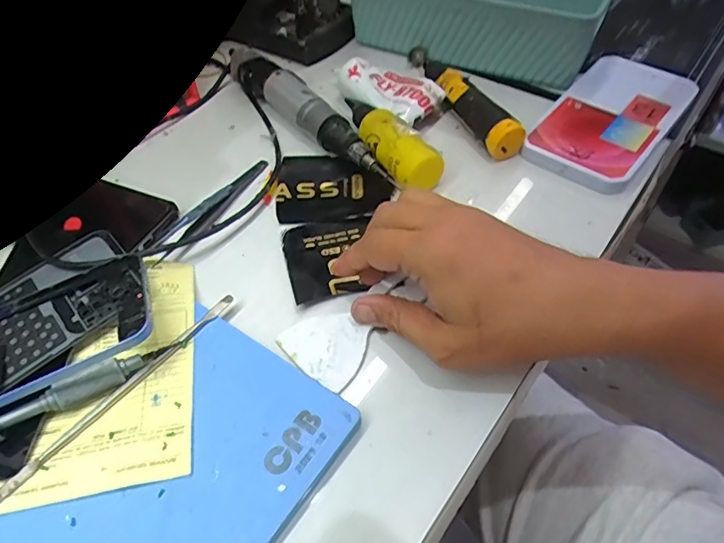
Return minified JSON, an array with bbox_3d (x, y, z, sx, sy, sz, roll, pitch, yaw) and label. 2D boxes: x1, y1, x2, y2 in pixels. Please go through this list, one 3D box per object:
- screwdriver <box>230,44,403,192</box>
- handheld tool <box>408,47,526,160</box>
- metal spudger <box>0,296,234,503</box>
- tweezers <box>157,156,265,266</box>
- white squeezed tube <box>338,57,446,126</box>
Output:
[{"bbox_3d":[-0.047,-0.142,0.454,0.032,0.033,0.216,-37,59,-24],"label":"screwdriver"},{"bbox_3d":[0.090,-0.154,0.461,0.029,0.029,0.154,-22,54,-15],"label":"handheld tool"},{"bbox_3d":[-0.138,0.068,0.298,0.007,0.004,0.161,32,59,24],"label":"metal spudger"},{"bbox_3d":[-0.112,-0.053,0.392,0.013,0.025,0.127,20,55,17],"label":"tweezers"},{"bbox_3d":[0.022,-0.163,0.468,0.092,0.029,0.061,30,58,23],"label":"white squeezed tube"}]

